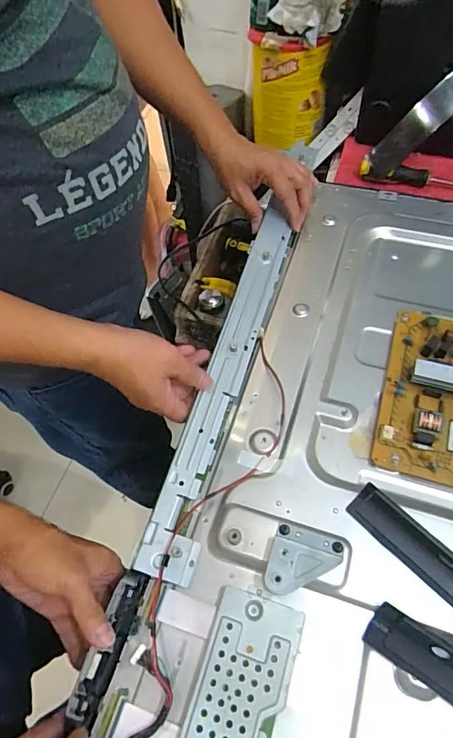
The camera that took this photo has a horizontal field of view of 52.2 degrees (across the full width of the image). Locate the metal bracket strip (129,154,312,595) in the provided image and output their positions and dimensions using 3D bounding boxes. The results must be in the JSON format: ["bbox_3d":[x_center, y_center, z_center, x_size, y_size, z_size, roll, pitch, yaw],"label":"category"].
[{"bbox_3d":[0.022,-0.063,0.534,0.046,0.022,0.585,12,60,11],"label":"metal bracket strip"}]

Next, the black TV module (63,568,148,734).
[{"bbox_3d":[-0.095,0.225,0.377,0.022,0.025,0.112,14,63,13],"label":"black TV module"}]

